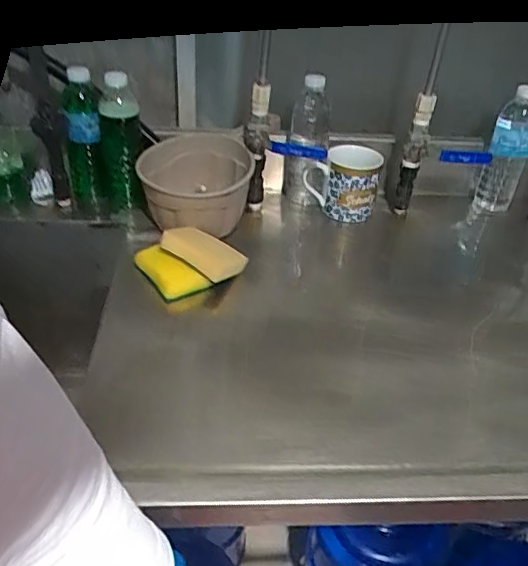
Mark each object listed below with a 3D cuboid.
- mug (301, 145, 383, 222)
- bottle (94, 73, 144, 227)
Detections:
[{"bbox_3d":[0.130,-0.171,0.938,0.117,0.110,0.095,12,39,7],"label":"mug"},{"bbox_3d":[-0.234,-0.207,0.883,0.077,0.227,0.068,-5,40,-13],"label":"bottle"}]

